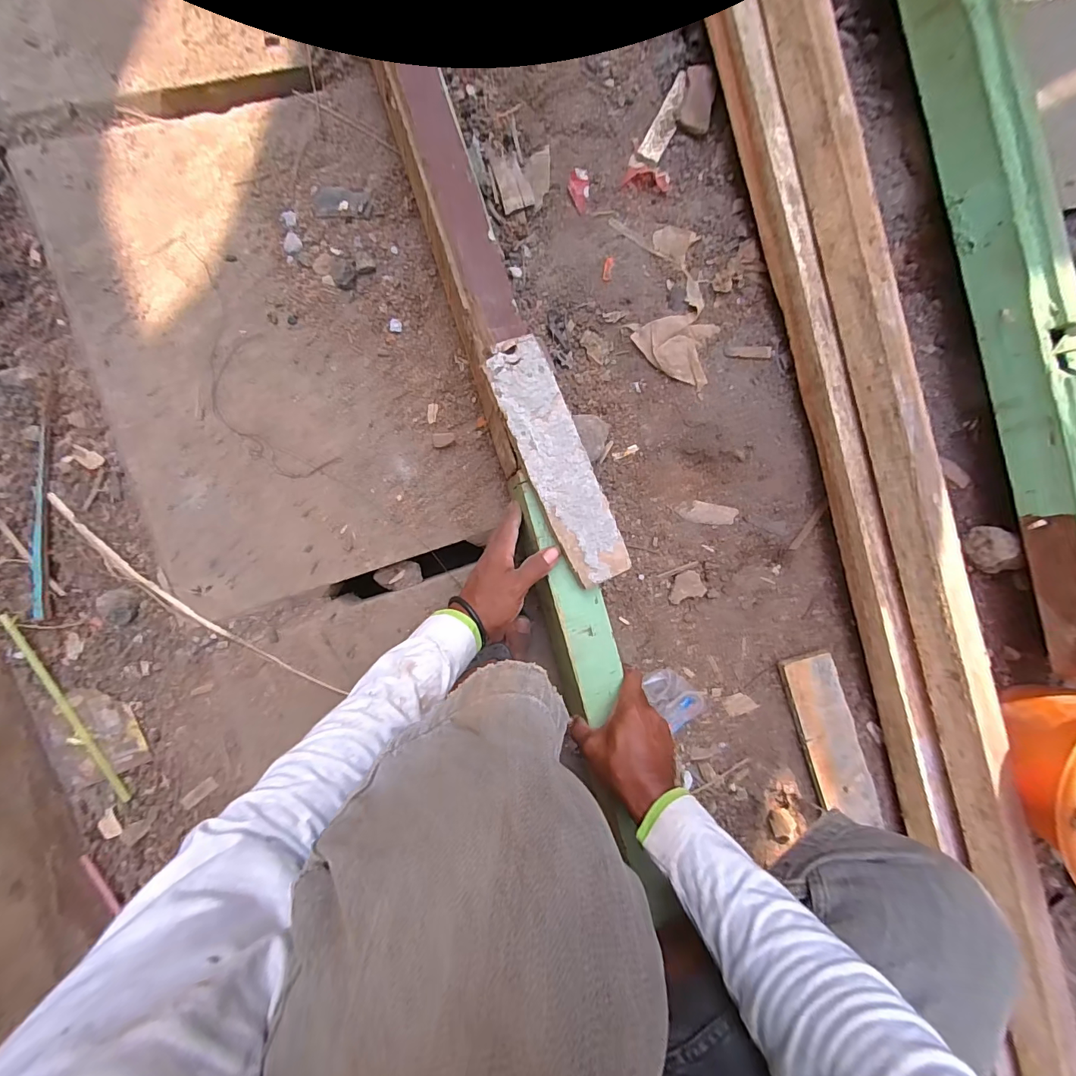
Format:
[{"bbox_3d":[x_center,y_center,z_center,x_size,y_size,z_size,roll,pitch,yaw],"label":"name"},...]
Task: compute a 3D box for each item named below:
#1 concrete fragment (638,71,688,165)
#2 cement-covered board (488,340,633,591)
[{"bbox_3d":[0.159,-0.514,0.557,0.028,0.011,0.117,27,87,-8],"label":"concrete fragment"},{"bbox_3d":[0.020,-0.075,0.458,0.064,0.014,0.252,-23,94,-7],"label":"cement-covered board"}]

